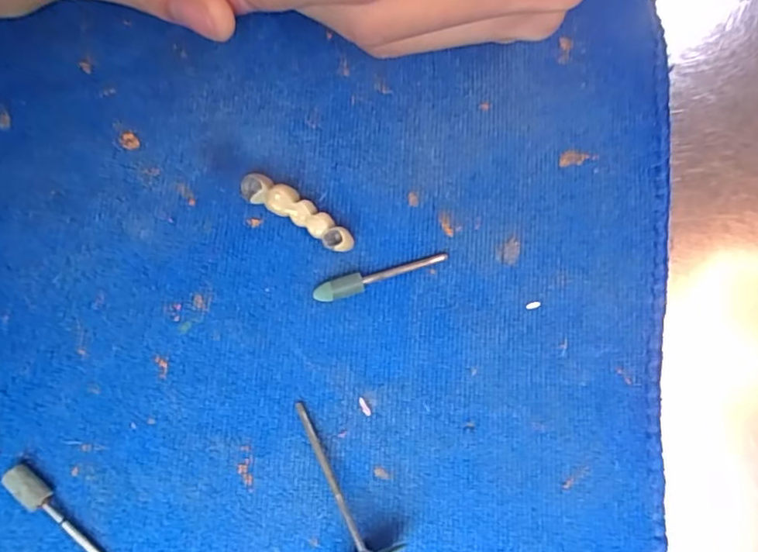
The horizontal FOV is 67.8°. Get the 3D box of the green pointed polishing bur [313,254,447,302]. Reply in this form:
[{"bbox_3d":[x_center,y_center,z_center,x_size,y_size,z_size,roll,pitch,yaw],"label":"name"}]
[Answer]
[{"bbox_3d":[0.001,0.001,0.167,0.040,0.006,0.006,-14,80,-4],"label":"green pointed polishing bur"}]

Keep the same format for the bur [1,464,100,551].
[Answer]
[{"bbox_3d":[-0.081,0.069,0.150,0.048,0.008,0.006,43,81,7],"label":"bur"}]

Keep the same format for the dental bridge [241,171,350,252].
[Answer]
[{"bbox_3d":[-0.025,-0.019,0.169,0.039,0.010,0.009,31,80,5],"label":"dental bridge"}]

